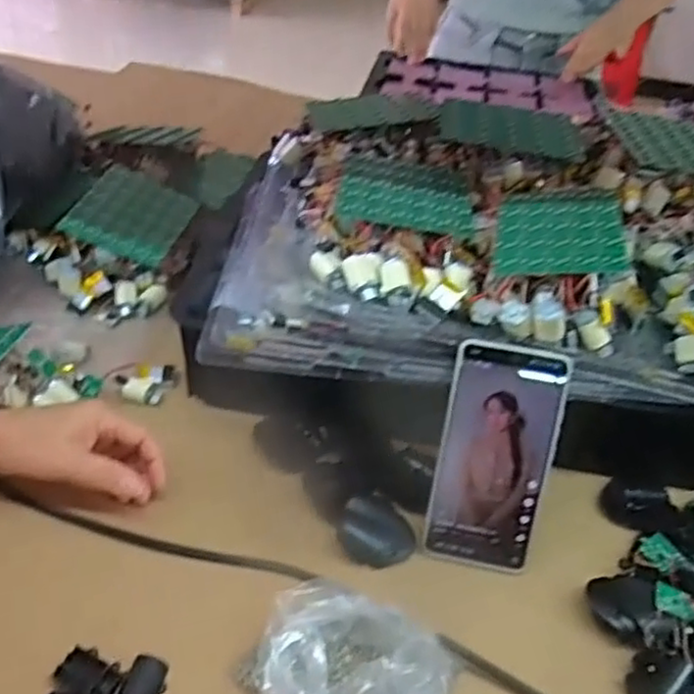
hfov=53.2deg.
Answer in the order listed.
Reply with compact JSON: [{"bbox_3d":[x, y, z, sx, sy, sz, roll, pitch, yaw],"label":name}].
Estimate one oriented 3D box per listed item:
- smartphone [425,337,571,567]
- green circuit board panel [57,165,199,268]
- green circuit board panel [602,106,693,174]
[{"bbox_3d":[0.107,0.079,0.497,0.078,0.164,0.012,10,11,3],"label":"smartphone"},{"bbox_3d":[-0.228,-0.148,0.756,0.111,0.011,0.137,20,41,0],"label":"green circuit board panel"},{"bbox_3d":[0.321,-0.198,0.672,0.120,0.009,0.102,6,48,-9],"label":"green circuit board panel"}]

